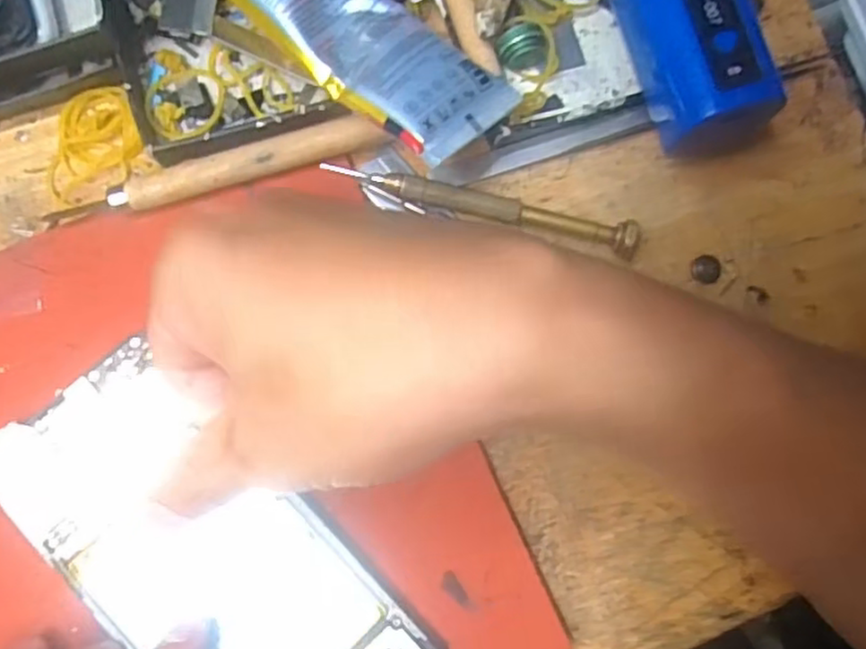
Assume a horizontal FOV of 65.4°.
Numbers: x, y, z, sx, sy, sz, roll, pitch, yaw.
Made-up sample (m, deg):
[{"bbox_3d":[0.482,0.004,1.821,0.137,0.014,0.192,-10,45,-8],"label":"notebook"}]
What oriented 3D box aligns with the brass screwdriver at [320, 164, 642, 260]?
[{"bbox_3d":[0.018,-0.042,0.241,0.114,0.012,0.012,13,82,-1],"label":"brass screwdriver"}]

